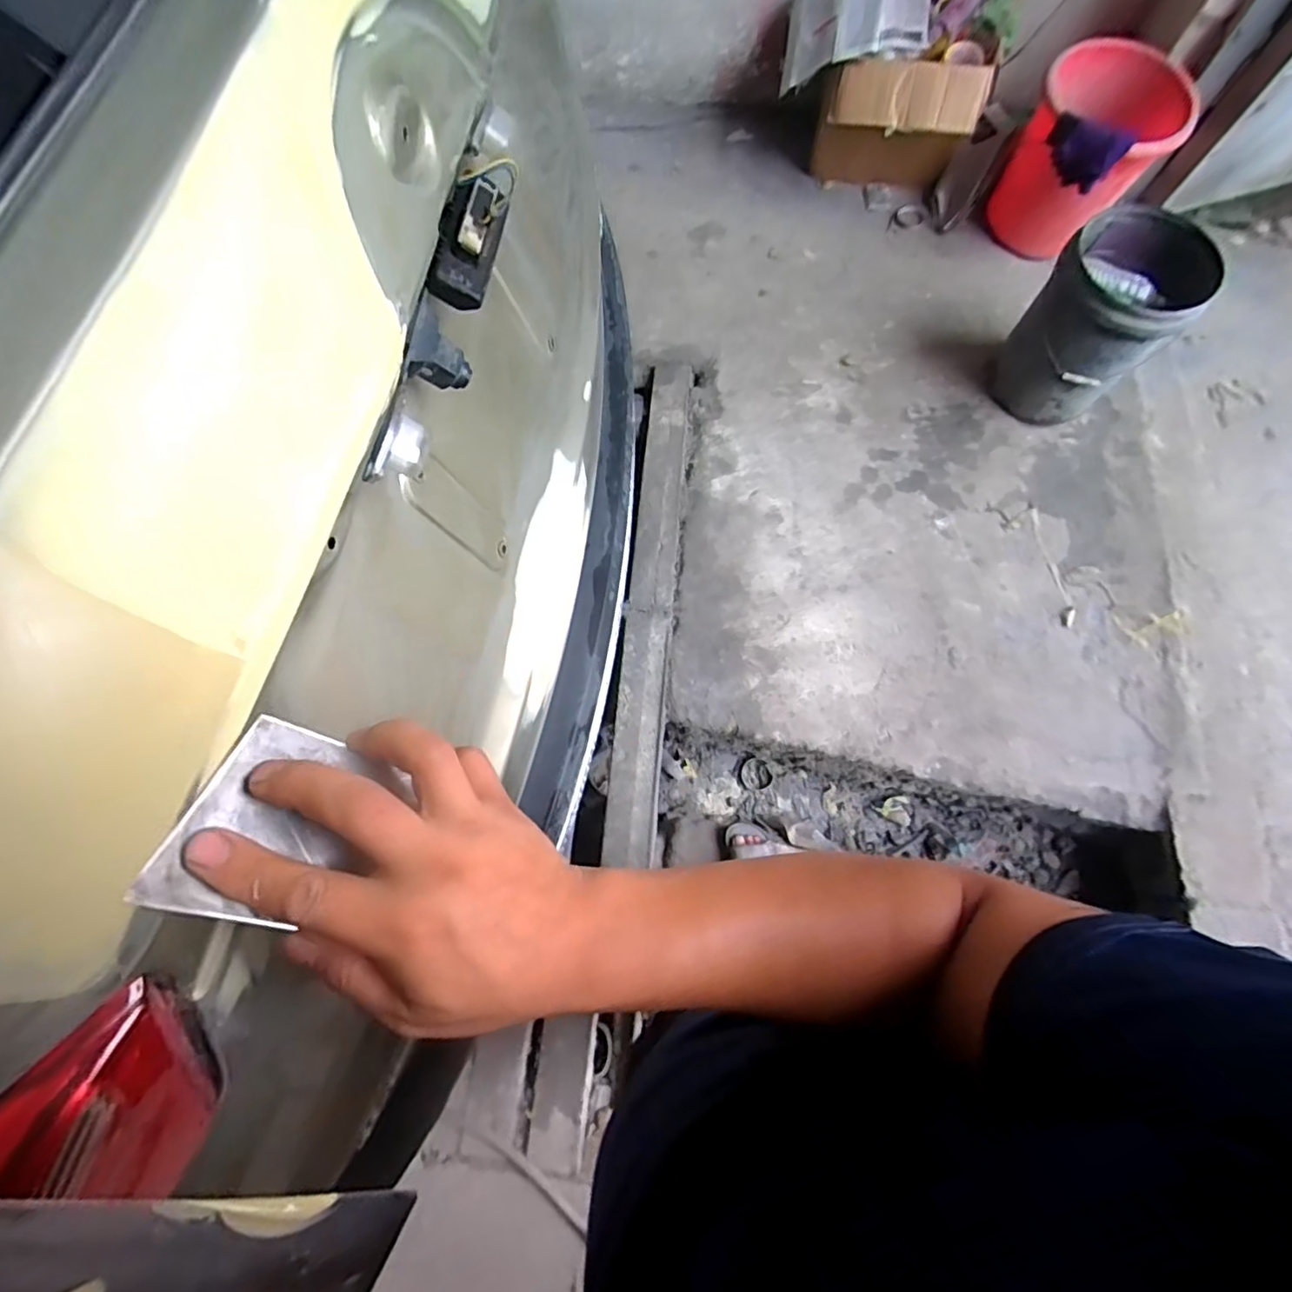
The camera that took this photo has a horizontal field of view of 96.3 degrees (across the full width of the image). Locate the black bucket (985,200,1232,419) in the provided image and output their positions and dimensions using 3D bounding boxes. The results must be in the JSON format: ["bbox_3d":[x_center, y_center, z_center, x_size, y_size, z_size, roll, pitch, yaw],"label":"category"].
[{"bbox_3d":[1.042,-0.745,1.386,0.295,0.442,0.272,42,78,11],"label":"black bucket"}]

